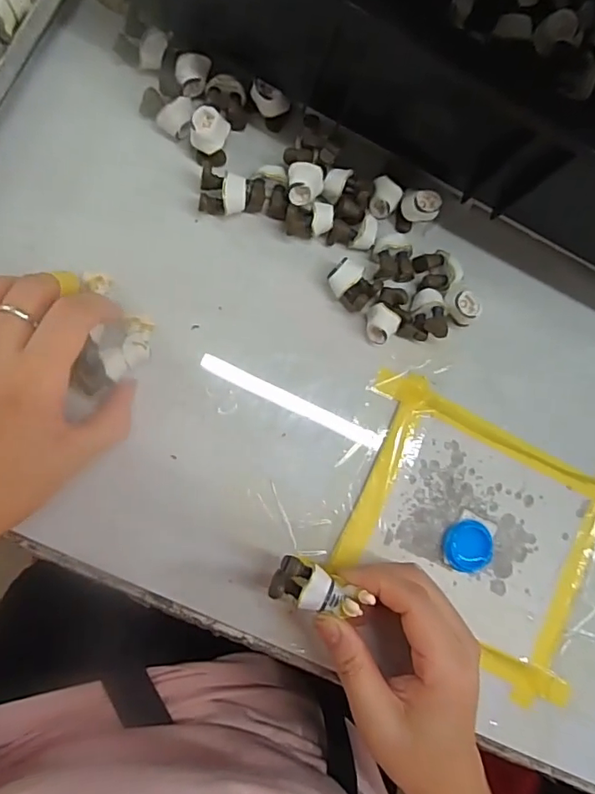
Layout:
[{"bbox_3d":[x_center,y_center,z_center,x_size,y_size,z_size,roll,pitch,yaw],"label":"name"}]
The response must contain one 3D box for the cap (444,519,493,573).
[{"bbox_3d":[0.101,0.088,0.311,0.028,0.008,0.029,1,85,-8],"label":"cap"}]

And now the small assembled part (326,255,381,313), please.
[{"bbox_3d":[0.031,-0.063,0.308,0.028,0.019,0.023,36,81,-4],"label":"small assembled part"}]

